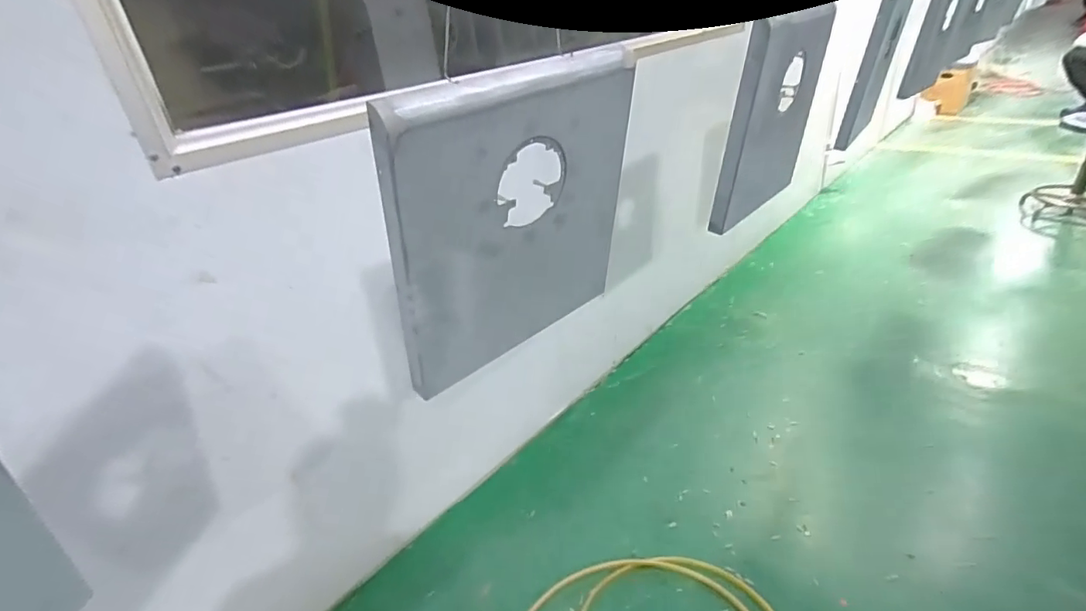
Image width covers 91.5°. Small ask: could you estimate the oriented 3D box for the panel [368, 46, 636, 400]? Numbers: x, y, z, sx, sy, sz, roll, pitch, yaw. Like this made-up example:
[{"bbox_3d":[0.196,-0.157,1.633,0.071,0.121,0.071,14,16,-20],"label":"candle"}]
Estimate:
[{"bbox_3d":[-0.023,-0.092,0.605,0.317,0.327,0.029,-31,48,-34],"label":"panel"}]

